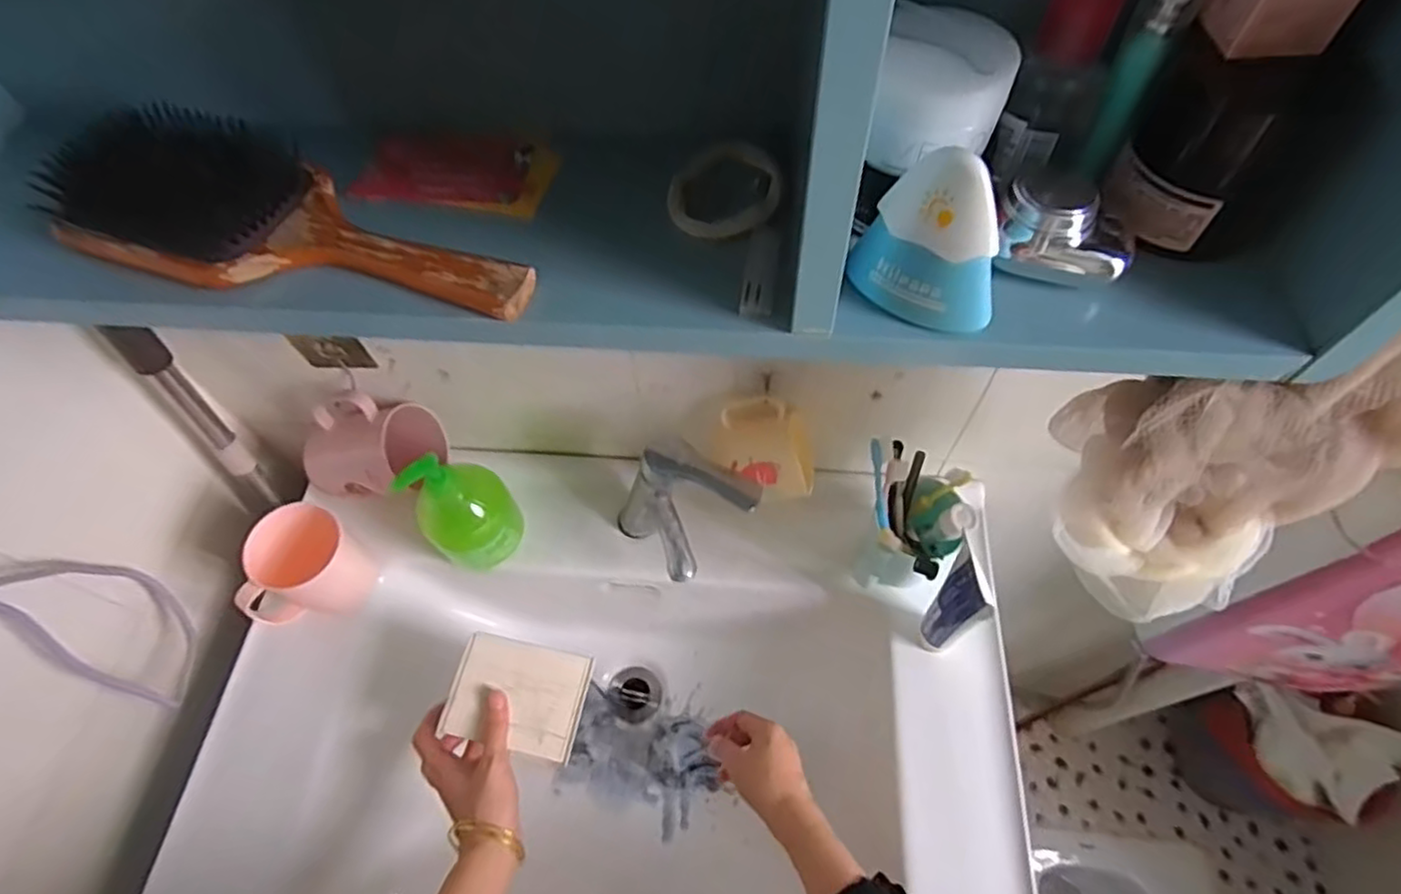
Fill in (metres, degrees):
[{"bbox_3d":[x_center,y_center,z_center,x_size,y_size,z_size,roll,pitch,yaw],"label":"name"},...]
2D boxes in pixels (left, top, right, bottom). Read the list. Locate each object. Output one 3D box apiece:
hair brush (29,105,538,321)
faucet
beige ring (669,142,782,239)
[{"bbox_3d":[-0.194,-0.106,0.315,0.242,0.033,0.087,20,61,14],"label":"hair brush"},{"bbox_3d":[-0.015,0.053,0.618,0.092,0.138,0.108,-34,63,-17],"label":"faucet"},{"bbox_3d":[0.012,-0.127,0.334,0.054,0.012,0.056,-1,58,2],"label":"beige ring"}]

